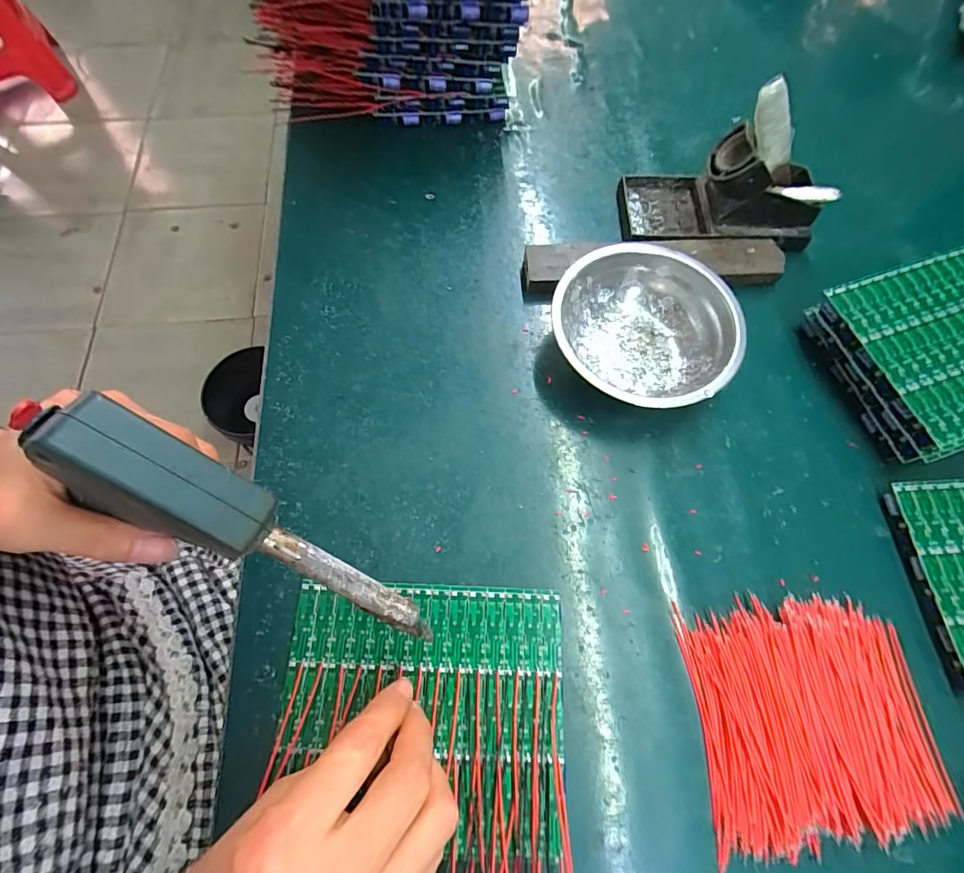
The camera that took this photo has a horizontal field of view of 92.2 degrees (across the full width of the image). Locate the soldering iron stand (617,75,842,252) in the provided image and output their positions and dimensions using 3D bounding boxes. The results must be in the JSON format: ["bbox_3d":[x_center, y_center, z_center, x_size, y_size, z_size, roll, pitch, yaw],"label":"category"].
[{"bbox_3d":[0.194,-0.200,0.361,0.154,0.083,0.073,7,68,3],"label":"soldering iron stand"}]

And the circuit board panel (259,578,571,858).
[{"bbox_3d":[-0.032,0.145,0.249,0.149,0.007,0.122,2,68,1],"label":"circuit board panel"}]

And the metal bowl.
[{"bbox_3d":[0.113,-0.074,0.332,0.123,0.042,0.125,0,68,0],"label":"metal bowl"}]

